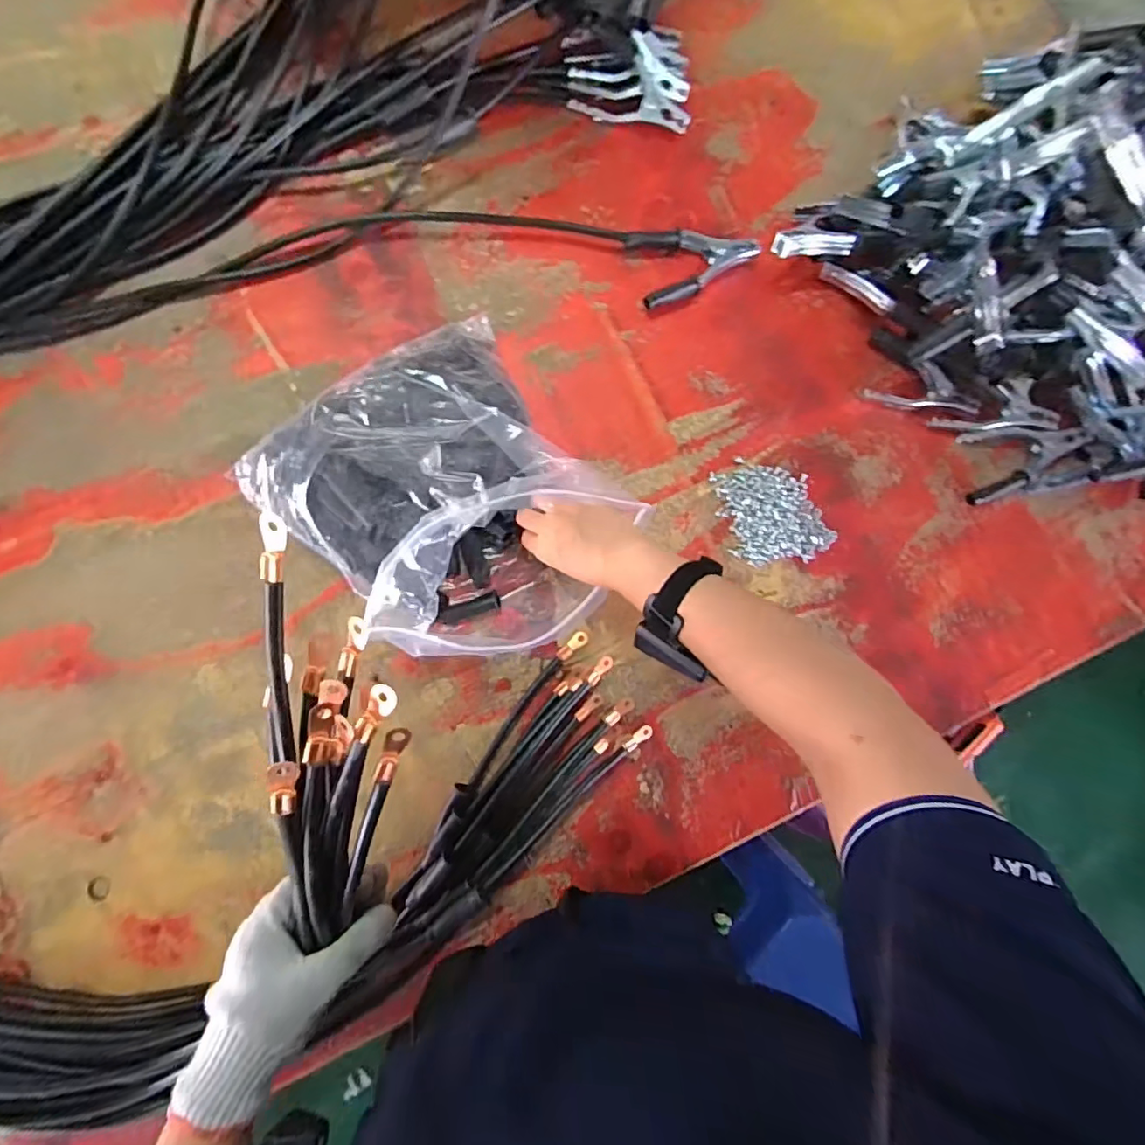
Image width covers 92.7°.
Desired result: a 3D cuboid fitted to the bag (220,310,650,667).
[{"bbox_3d":[-0.112,-0.062,0.516,0.271,0.125,0.304,-38,90,-7],"label":"bag"}]

